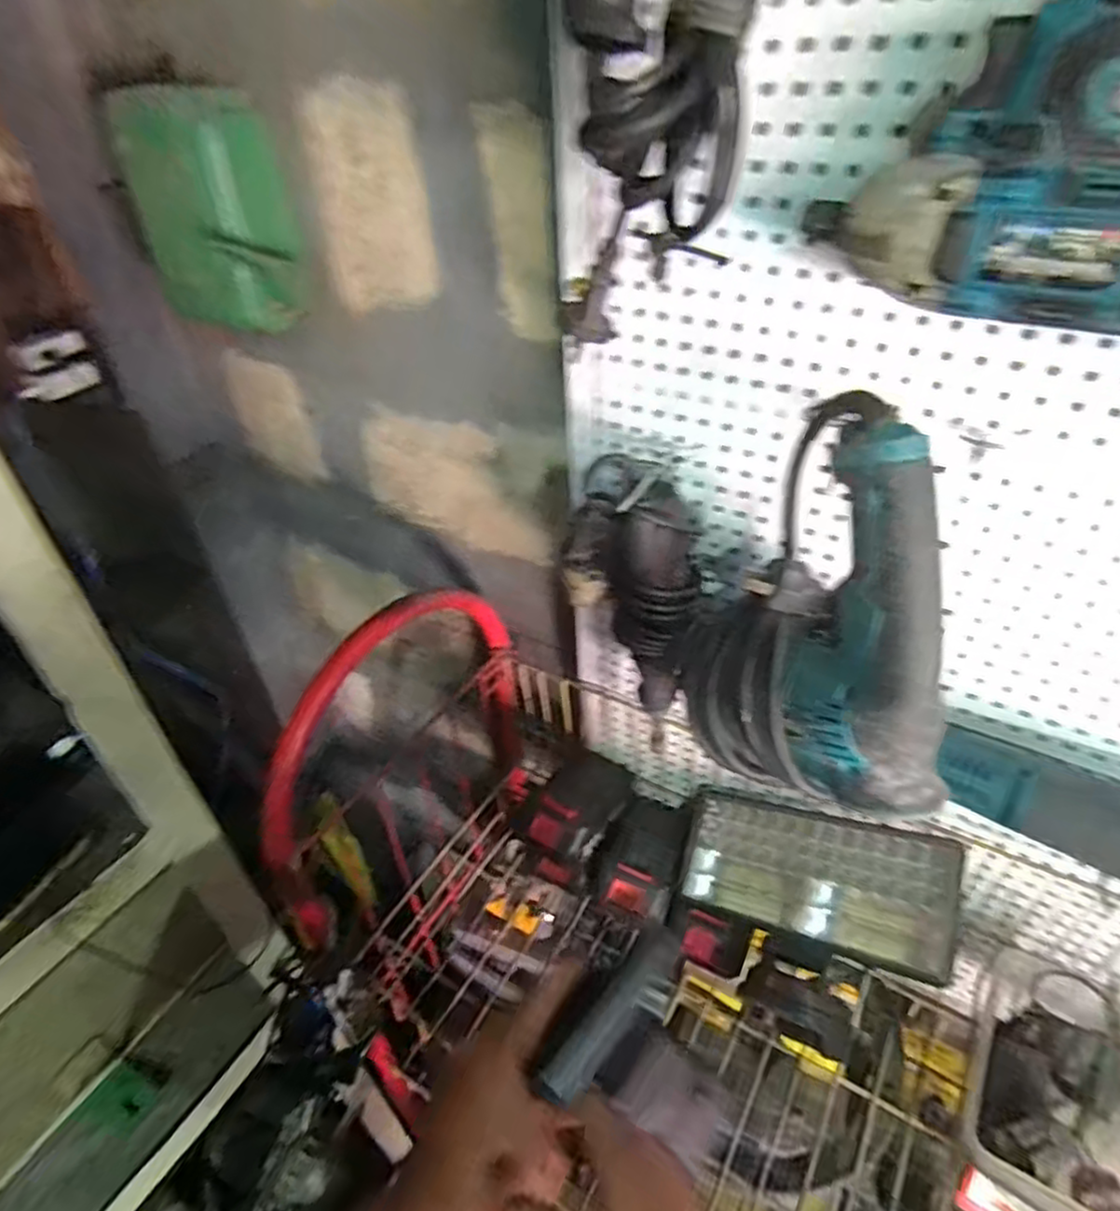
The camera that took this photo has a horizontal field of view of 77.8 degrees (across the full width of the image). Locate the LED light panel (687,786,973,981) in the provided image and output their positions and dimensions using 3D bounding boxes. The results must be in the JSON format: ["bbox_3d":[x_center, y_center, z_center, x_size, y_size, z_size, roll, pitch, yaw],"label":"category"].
[{"bbox_3d":[0.213,0.225,0.582,0.215,0.035,0.103,3,59,39],"label":"LED light panel"}]

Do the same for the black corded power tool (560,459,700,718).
[{"bbox_3d":[0.062,-0.015,0.519,0.080,0.215,0.106,-35,31,-32],"label":"black corded power tool"}]

